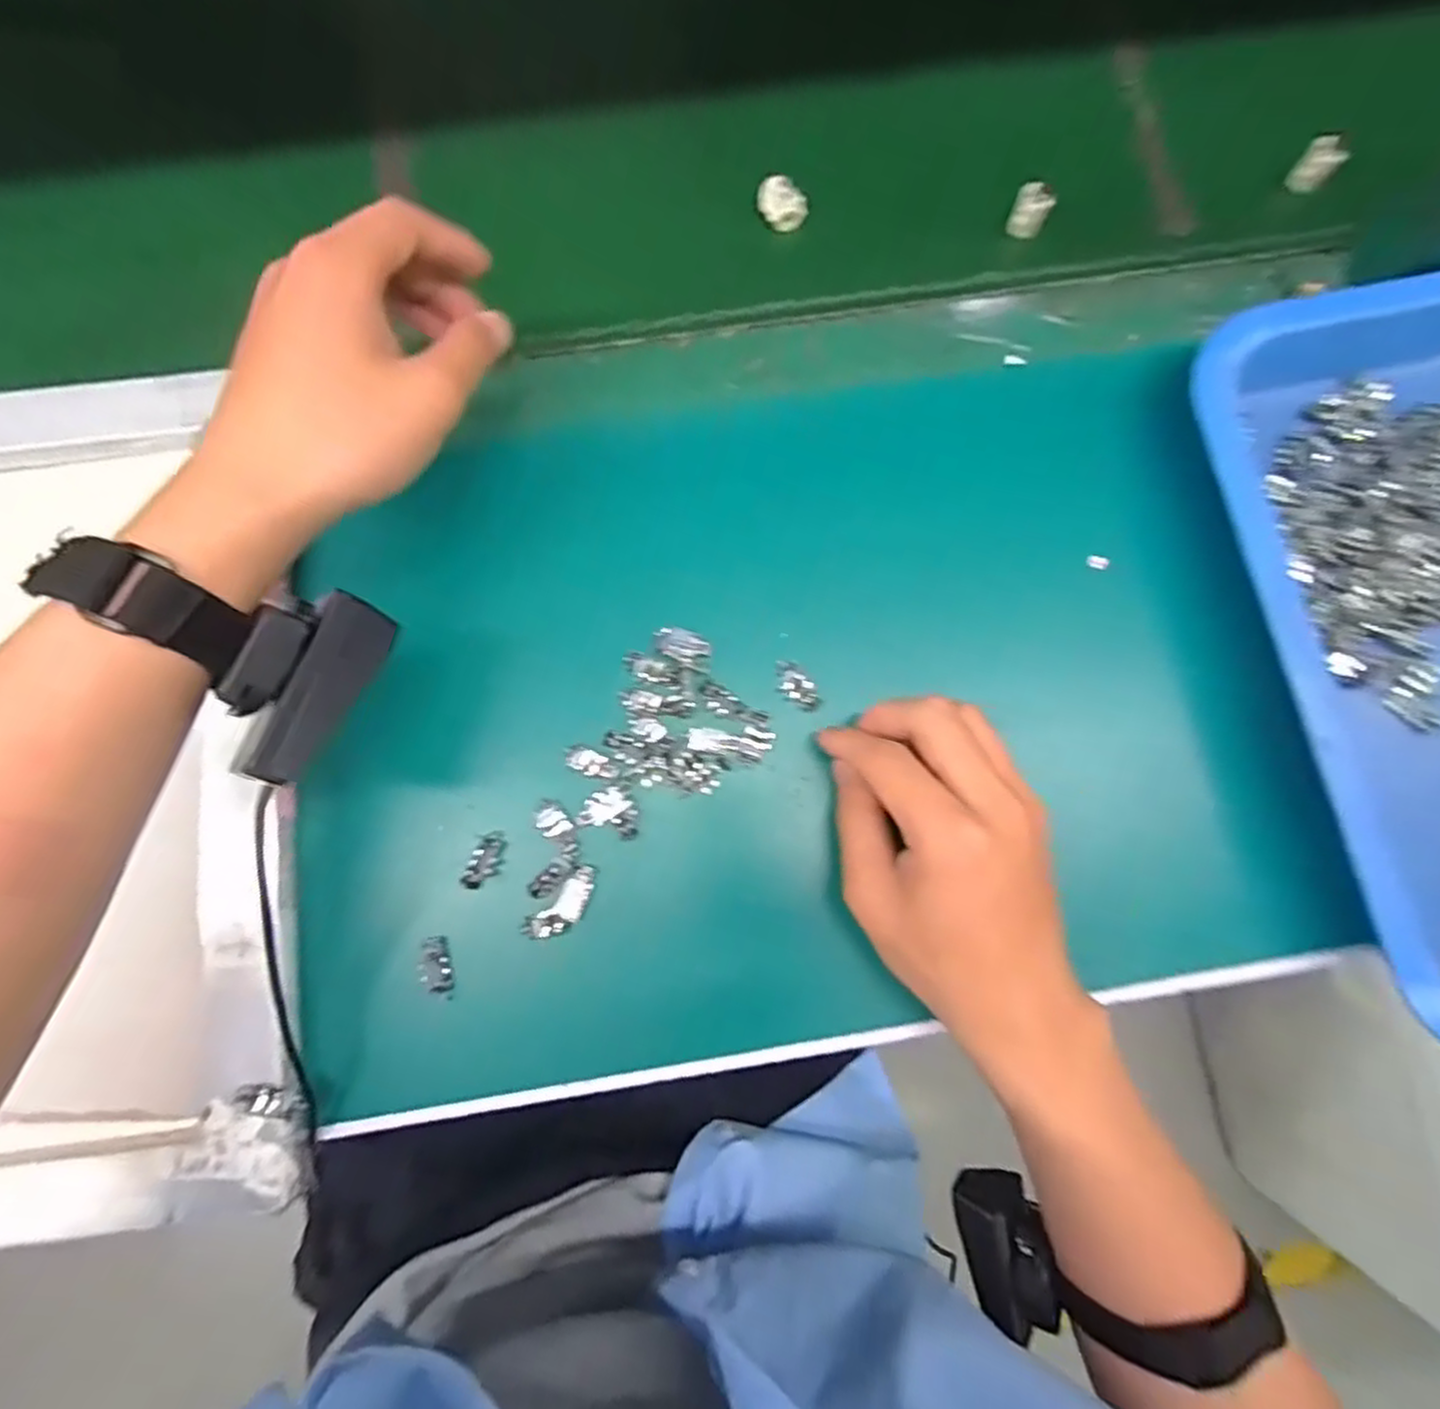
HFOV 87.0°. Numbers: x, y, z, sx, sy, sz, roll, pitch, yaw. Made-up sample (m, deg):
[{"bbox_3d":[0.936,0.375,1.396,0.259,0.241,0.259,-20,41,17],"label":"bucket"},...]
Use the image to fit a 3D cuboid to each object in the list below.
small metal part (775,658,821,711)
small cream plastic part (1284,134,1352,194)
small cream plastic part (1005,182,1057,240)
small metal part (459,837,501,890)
[{"bbox_3d":[0.036,-0.008,0.356,0.027,0.008,0.012,43,82,7],"label":"small metal part"},{"bbox_3d":[0.316,-0.286,0.402,0.019,0.019,0.018,0,80,0],"label":"small cream plastic part"},{"bbox_3d":[0.160,-0.254,0.392,0.019,0.021,0.016,26,81,4],"label":"small cream plastic part"},{"bbox_3d":[-0.106,0.071,0.340,0.011,0.006,0.024,24,68,4],"label":"small metal part"}]

